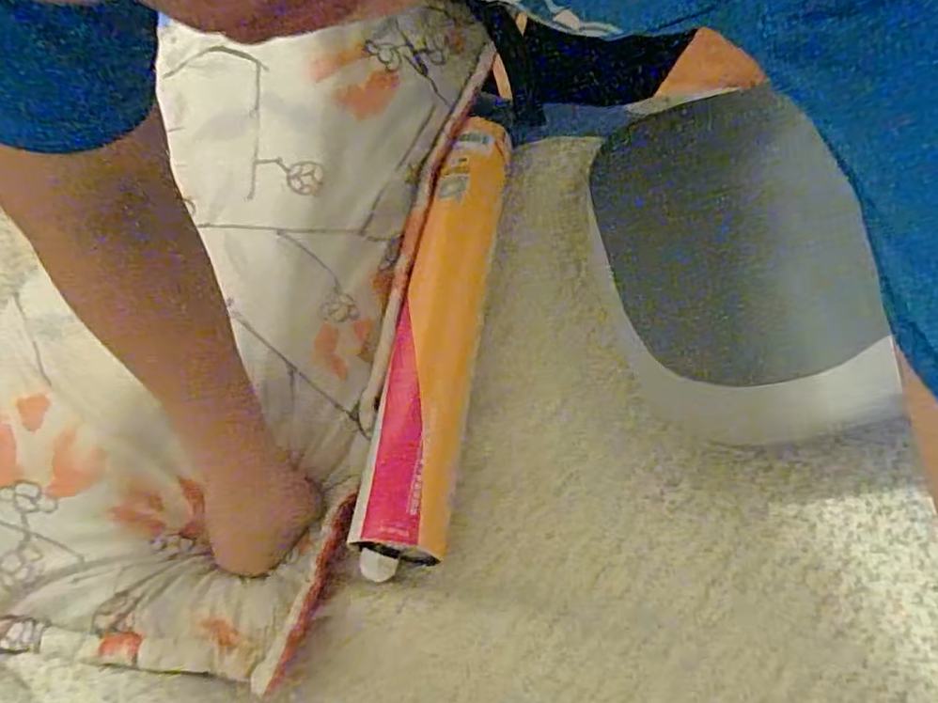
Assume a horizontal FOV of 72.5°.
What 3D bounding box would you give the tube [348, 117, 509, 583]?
[{"bbox_3d":[-0.019,-0.038,0.534,0.080,0.064,0.435,4,59,10],"label":"tube"}]

